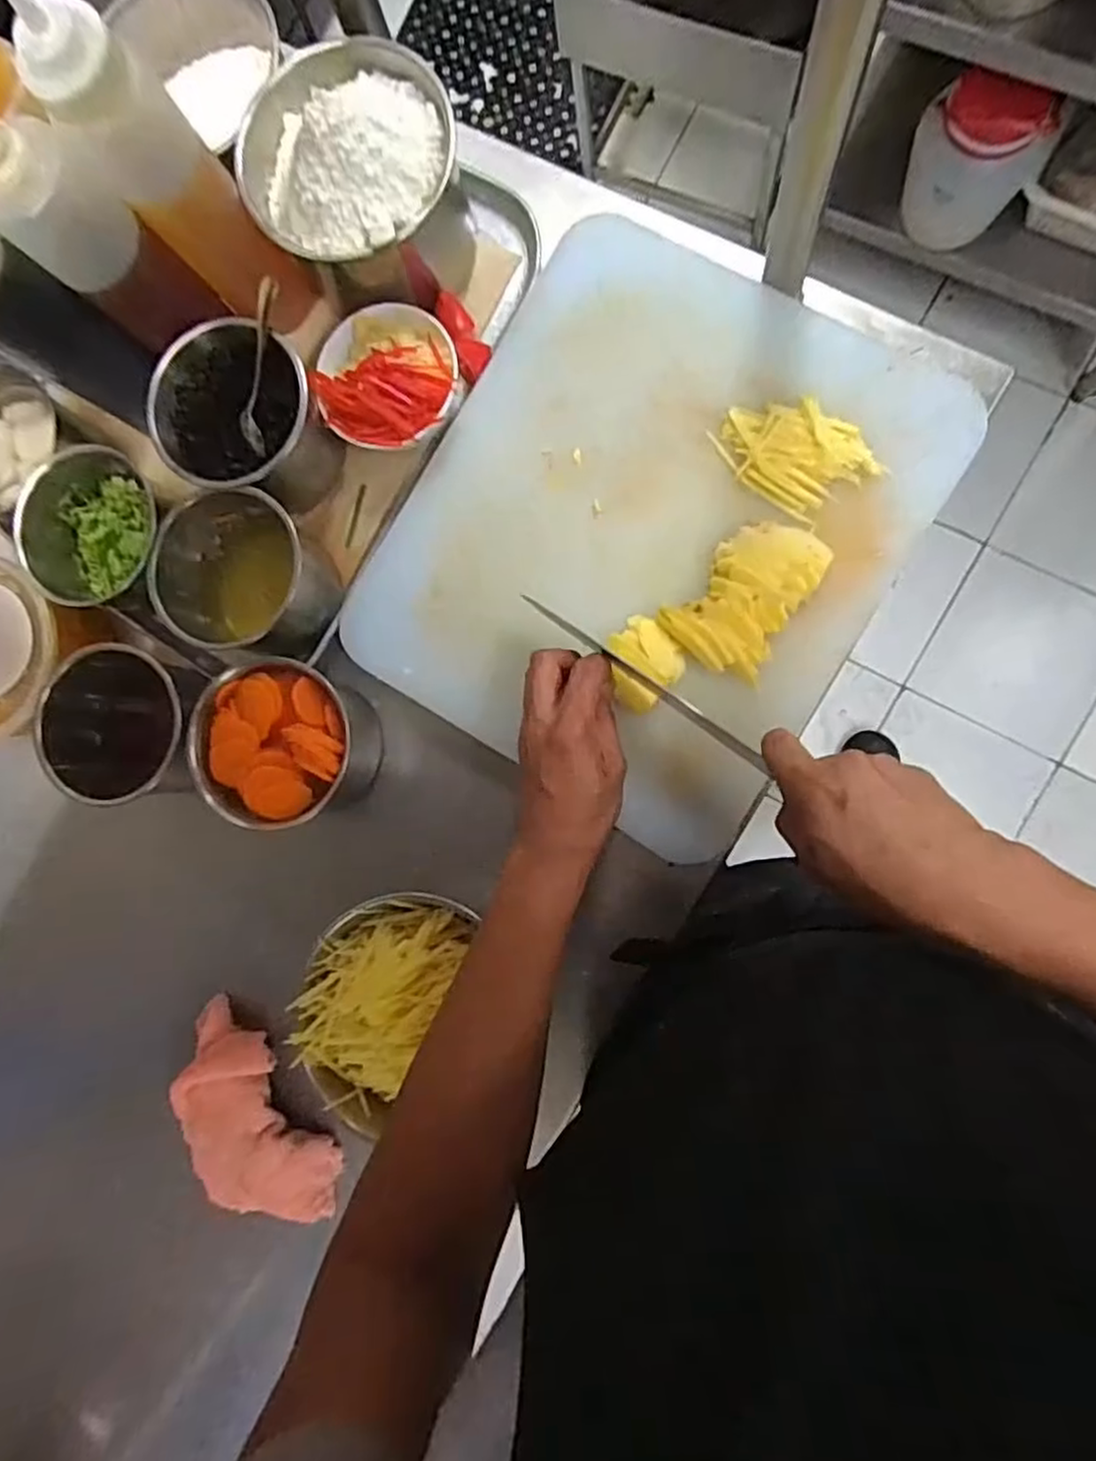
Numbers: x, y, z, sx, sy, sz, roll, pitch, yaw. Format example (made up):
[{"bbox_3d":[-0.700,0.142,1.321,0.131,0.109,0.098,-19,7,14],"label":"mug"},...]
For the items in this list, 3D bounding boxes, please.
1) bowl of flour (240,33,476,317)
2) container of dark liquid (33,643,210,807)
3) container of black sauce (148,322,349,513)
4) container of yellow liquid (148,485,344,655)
[{"bbox_3d":[-0.140,-0.409,0.530,0.144,0.128,0.149,0,88,10],"label":"bowl of flour"},{"bbox_3d":[-0.322,-0.005,0.576,0.119,0.103,0.115,-3,88,10],"label":"container of dark liquid"},{"bbox_3d":[-0.228,-0.237,0.547,0.117,0.087,0.117,0,88,10],"label":"container of black sauce"},{"bbox_3d":[-0.235,-0.119,0.549,0.121,0.094,0.112,9,90,10],"label":"container of yellow liquid"}]

